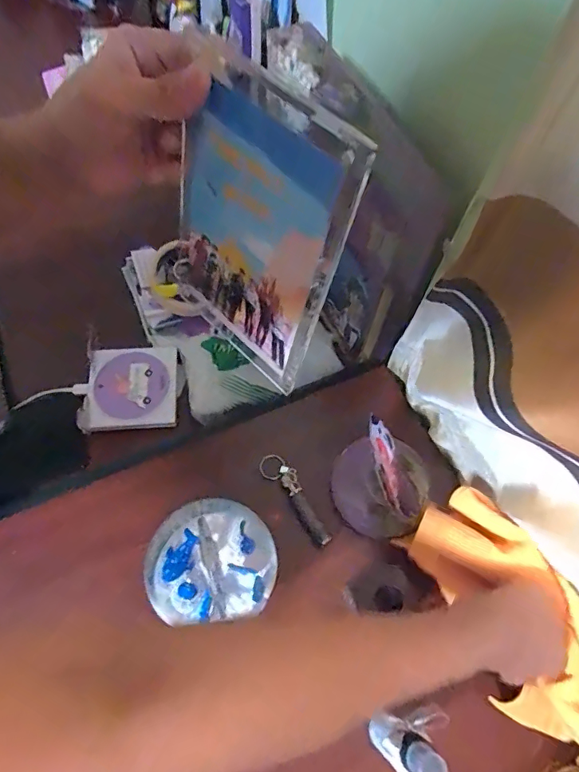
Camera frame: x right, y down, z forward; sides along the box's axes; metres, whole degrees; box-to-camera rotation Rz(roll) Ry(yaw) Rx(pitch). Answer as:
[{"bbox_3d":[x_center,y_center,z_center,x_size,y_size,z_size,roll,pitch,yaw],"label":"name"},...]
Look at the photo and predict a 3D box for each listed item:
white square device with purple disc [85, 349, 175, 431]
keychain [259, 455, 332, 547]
[{"bbox_3d":[-0.182,0.003,0.551,0.098,0.010,0.101,-3,63,-5],"label":"white square device with purple disc"},{"bbox_3d":[0.007,0.106,0.454,0.025,0.022,0.100,-32,68,-18],"label":"keychain"}]

